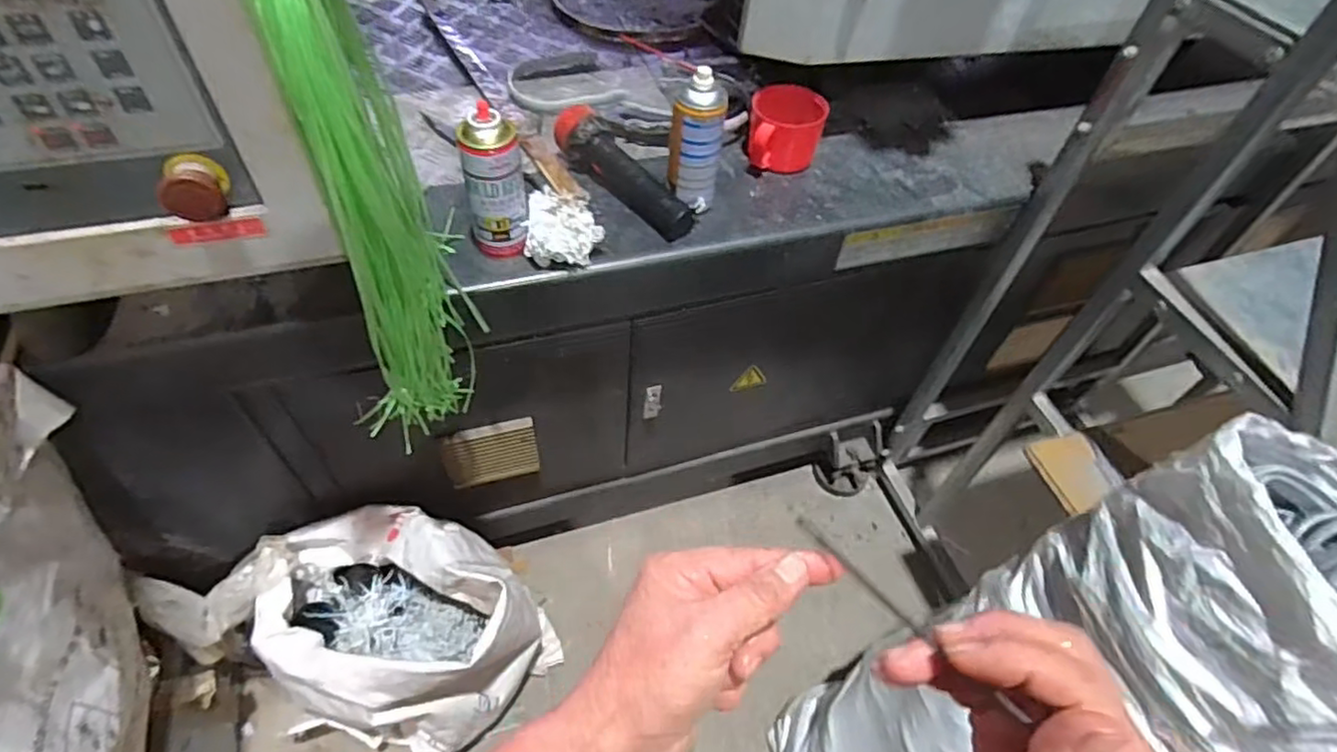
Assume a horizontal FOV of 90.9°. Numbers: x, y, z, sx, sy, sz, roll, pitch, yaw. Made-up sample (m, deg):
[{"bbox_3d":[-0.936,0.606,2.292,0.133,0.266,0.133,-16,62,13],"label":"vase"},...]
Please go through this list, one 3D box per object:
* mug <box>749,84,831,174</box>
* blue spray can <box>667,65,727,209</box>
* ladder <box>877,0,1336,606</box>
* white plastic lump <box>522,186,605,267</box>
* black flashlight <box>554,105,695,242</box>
[{"bbox_3d":[0.168,-0.349,0.948,0.108,0.085,0.102,12,52,3],"label":"mug"},{"bbox_3d":[0.032,-0.278,0.817,0.060,0.180,0.055,3,52,-4],"label":"blue spray can"},{"bbox_3d":[0.893,-0.059,1.092,0.756,1.169,0.652,-2,53,-7],"label":"ladder"},{"bbox_3d":[-0.125,-0.183,0.811,0.091,0.052,0.108,9,52,1],"label":"white plastic lump"},{"bbox_3d":[-0.061,-0.271,0.874,0.058,0.071,0.240,-34,63,-27],"label":"black flashlight"}]

